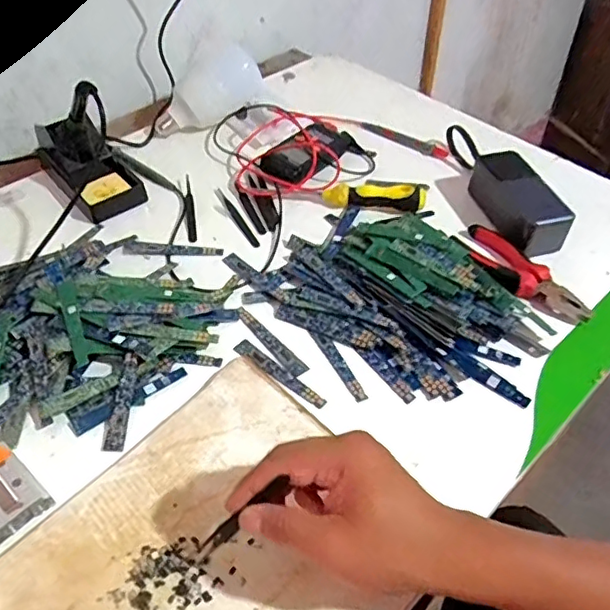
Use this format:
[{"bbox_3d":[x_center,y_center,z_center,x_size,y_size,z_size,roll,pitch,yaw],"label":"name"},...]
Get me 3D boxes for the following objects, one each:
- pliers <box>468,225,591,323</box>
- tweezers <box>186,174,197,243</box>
[{"bbox_3d":[0.212,-0.030,0.577,0.057,0.025,0.151,-29,54,-24],"label":"pliers"},{"bbox_3d":[-0.132,-0.110,0.663,0.010,0.013,0.112,-7,48,-7],"label":"tweezers"}]

